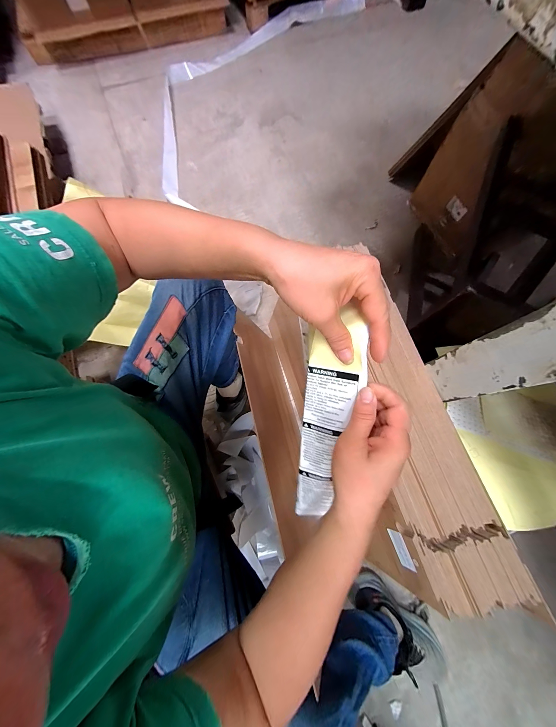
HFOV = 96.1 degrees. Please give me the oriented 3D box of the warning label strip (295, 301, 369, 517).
[{"bbox_3d":[0.053,0.075,0.274,0.059,0.016,0.264,13,113,27],"label":"warning label strip"}]

